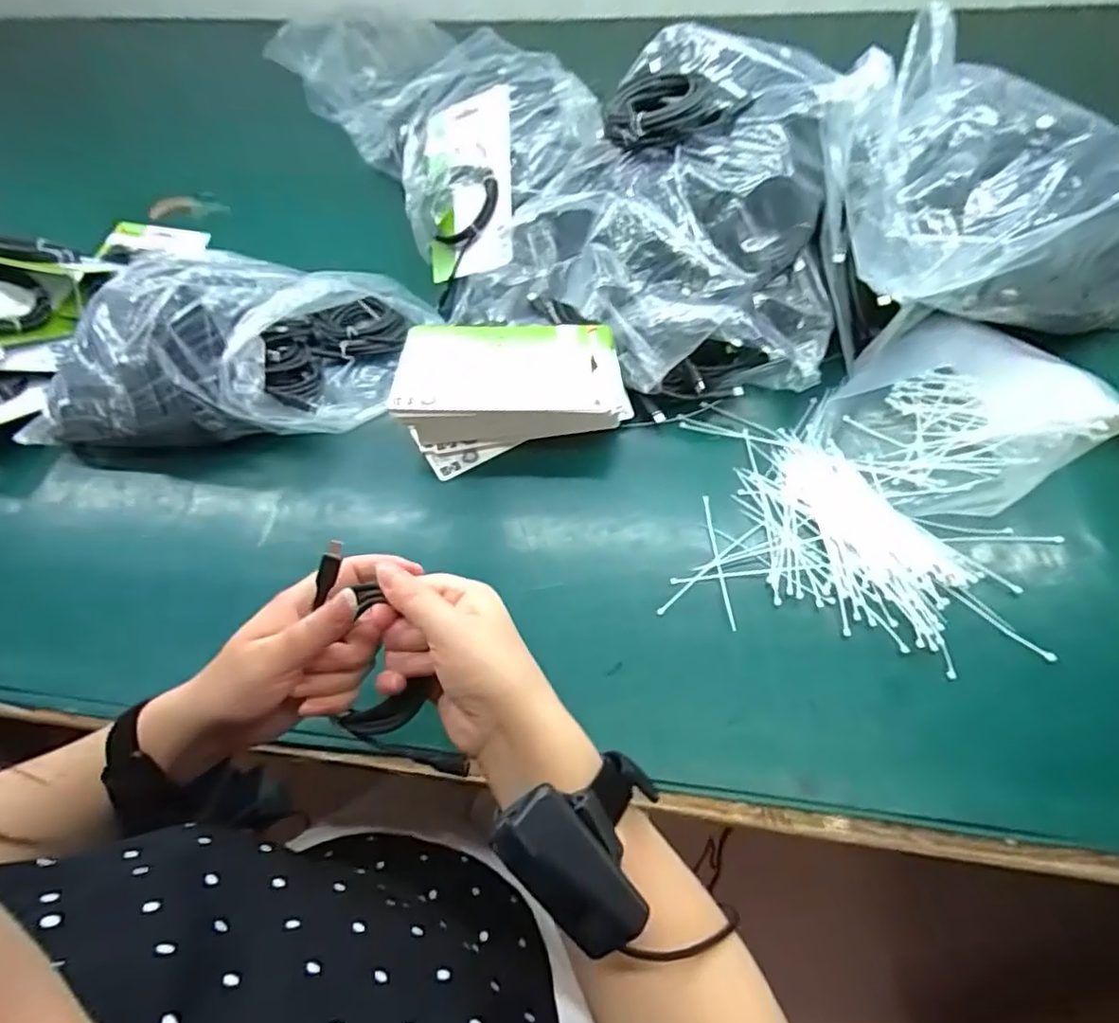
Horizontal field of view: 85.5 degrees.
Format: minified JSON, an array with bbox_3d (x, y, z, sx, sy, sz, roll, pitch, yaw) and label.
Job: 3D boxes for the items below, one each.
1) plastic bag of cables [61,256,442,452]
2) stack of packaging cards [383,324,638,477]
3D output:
[{"bbox_3d":[-0.294,-0.141,0.542,0.321,0.102,0.160,-6,57,0],"label":"plastic bag of cables"},{"bbox_3d":[-0.046,-0.114,0.538,0.202,0.058,0.142,-12,58,-4],"label":"stack of packaging cards"}]

